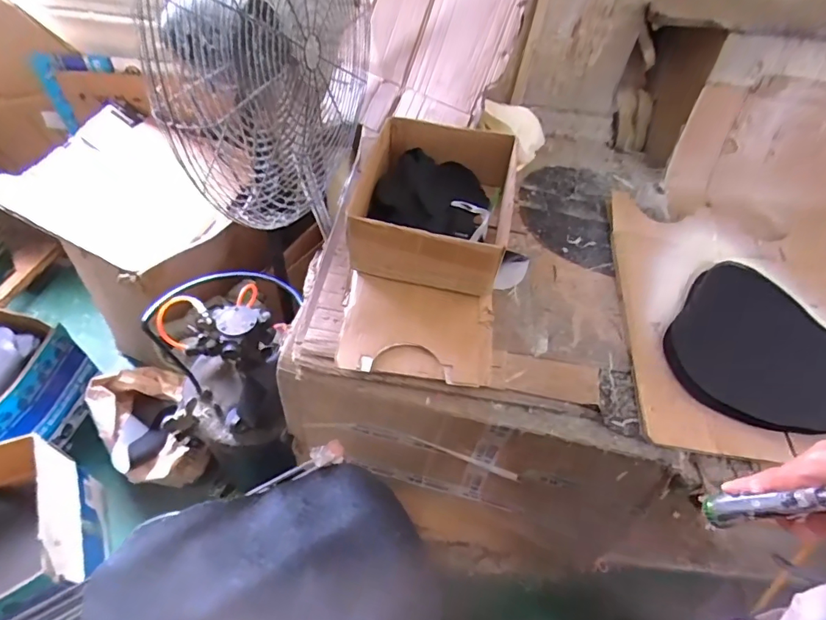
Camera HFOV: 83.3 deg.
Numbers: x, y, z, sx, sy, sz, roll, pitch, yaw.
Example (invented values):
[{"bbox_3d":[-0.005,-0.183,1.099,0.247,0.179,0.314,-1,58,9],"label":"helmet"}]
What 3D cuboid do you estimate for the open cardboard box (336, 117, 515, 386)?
[{"bbox_3d":[0.033,-0.140,0.878,0.270,0.180,0.521,9,50,2],"label":"open cardboard box"}]

